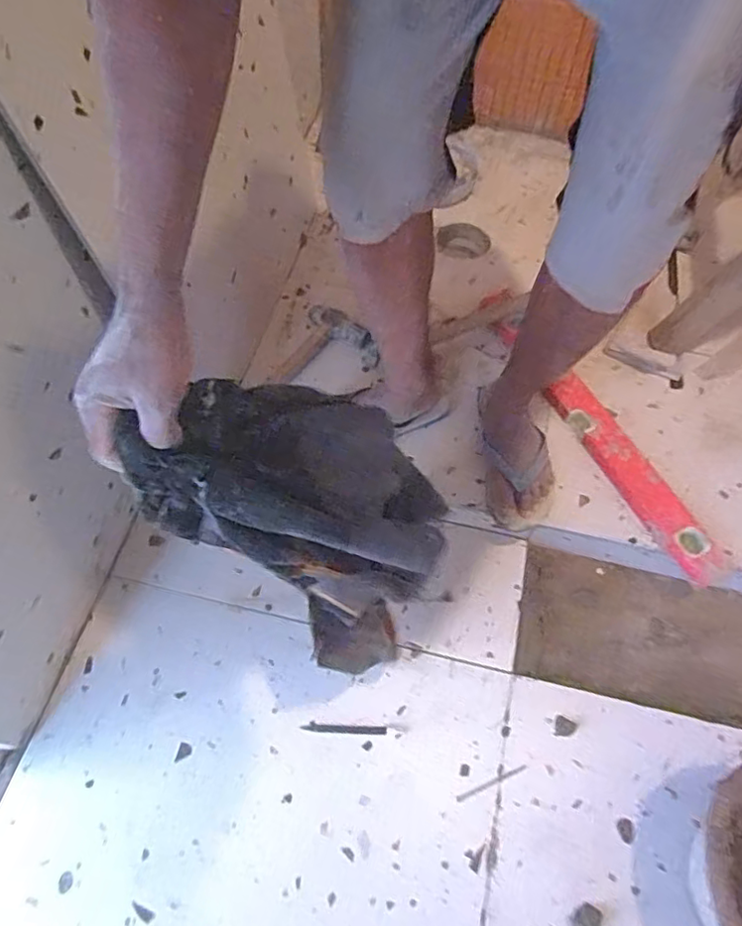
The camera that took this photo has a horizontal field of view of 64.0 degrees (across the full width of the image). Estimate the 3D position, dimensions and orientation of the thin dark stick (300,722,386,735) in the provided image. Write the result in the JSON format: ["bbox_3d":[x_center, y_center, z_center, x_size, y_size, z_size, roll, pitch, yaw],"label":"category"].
[{"bbox_3d":[-0.035,0.347,0.774,0.107,0.009,0.011,3,60,1],"label":"thin dark stick"}]

